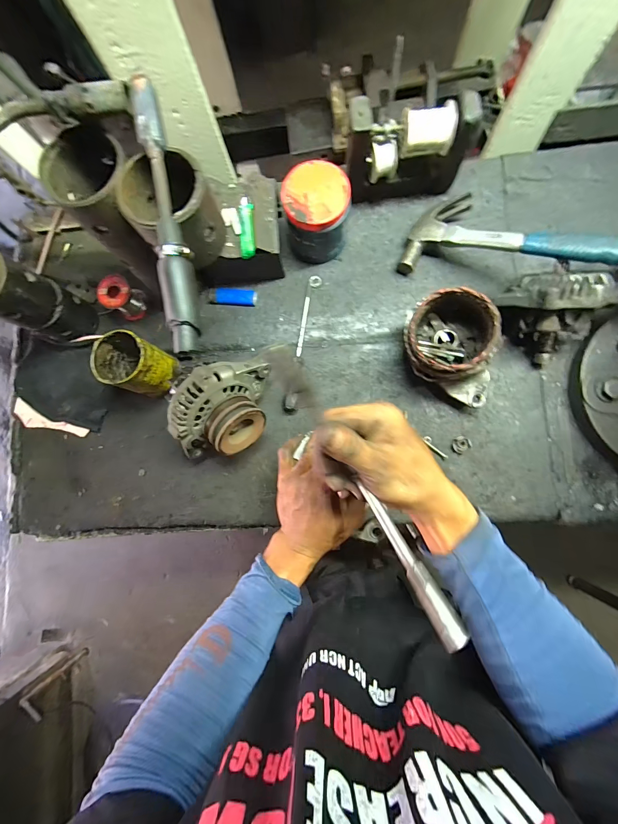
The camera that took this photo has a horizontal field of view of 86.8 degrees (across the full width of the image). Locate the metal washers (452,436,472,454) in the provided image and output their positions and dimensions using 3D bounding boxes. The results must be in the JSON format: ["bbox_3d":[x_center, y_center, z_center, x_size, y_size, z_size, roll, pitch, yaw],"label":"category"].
[{"bbox_3d":[0.228,0.049,0.488,0.027,0.010,0.023,-38,83,-1],"label":"metal washers"}]

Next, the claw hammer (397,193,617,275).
[{"bbox_3d":[0.295,-0.224,0.434,0.329,0.026,0.118,25,85,32],"label":"claw hammer"}]

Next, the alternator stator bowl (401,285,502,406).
[{"bbox_3d":[0.193,-0.085,0.455,0.116,0.114,0.155,-7,83,3],"label":"alternator stator bowl"}]

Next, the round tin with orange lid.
[{"bbox_3d":[0.013,-0.290,0.492,0.090,0.108,0.091,0,83,4],"label":"round tin with orange lid"}]

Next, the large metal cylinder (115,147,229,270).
[{"bbox_3d":[-0.145,-0.215,0.355,0.089,0.079,0.100,-41,83,-2],"label":"large metal cylinder"}]

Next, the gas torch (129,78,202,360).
[{"bbox_3d":[-0.133,-0.183,0.304,0.029,0.028,0.260,-11,83,2],"label":"gas torch"}]

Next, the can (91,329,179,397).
[{"bbox_3d":[-0.254,-0.067,0.491,0.074,0.111,0.071,0,83,4],"label":"can"}]

